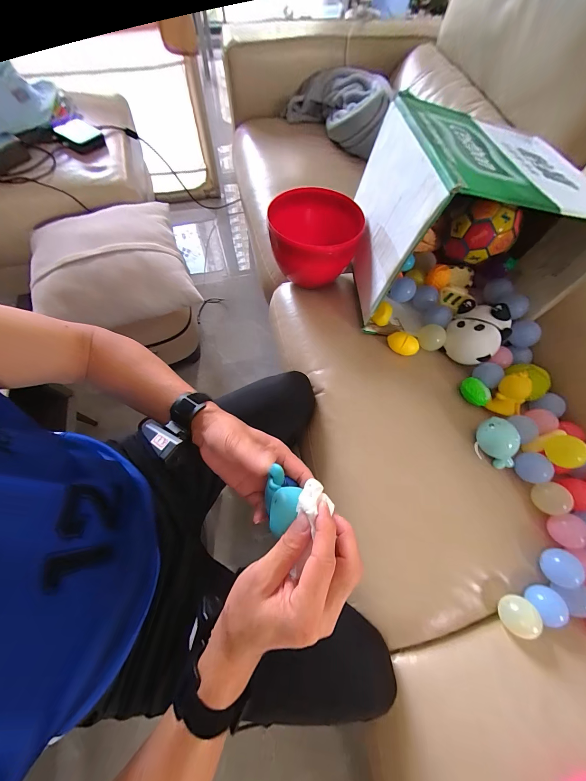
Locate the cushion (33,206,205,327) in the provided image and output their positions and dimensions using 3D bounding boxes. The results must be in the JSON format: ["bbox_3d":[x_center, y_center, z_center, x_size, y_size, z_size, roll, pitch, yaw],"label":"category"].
[{"bbox_3d":[-0.482,-0.359,0.767,0.333,0.110,0.362,-22,69,-12],"label":"cushion"}]

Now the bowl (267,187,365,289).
[{"bbox_3d":[0.051,-0.342,0.637,0.189,0.132,0.206,1,66,-2],"label":"bowl"}]

